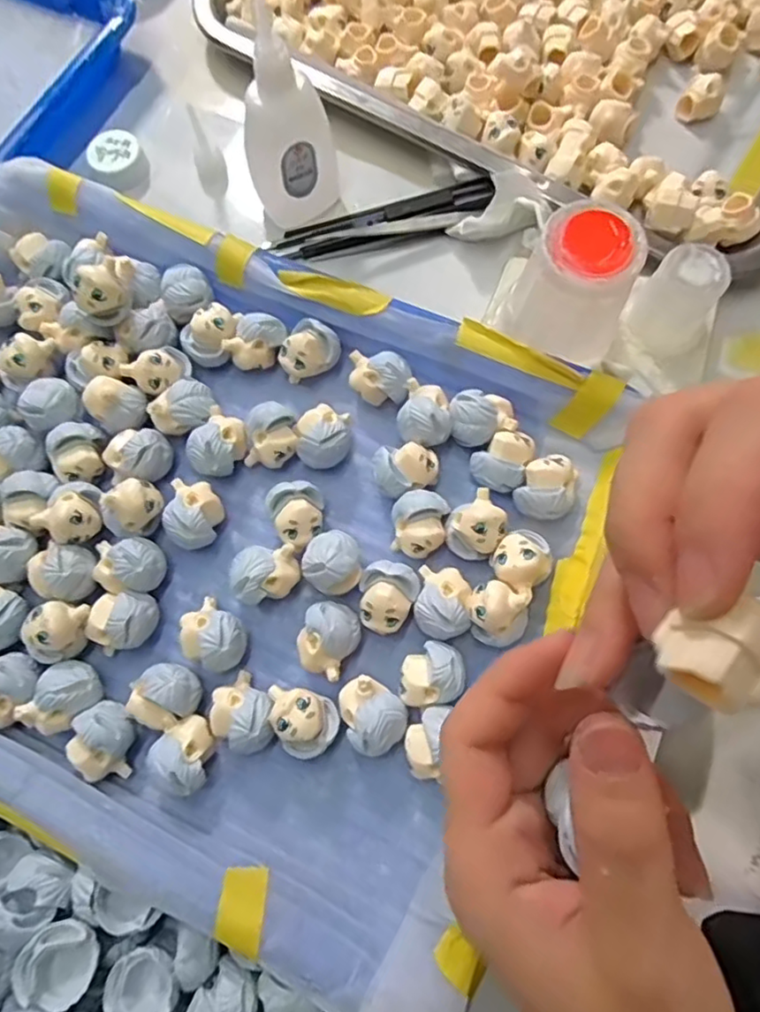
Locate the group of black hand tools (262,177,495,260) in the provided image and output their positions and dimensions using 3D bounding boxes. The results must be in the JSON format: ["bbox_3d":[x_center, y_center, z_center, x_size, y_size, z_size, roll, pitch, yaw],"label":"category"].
[{"bbox_3d":[0.001,-0.146,0.308,0.115,0.011,0.021,-12,75,-2],"label":"group of black hand tools"}]

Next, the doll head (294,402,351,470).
[{"bbox_3d":[-0.025,-0.031,0.266,0.024,0.023,0.027,-9,75,-1],"label":"doll head"}]

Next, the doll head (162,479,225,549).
[{"bbox_3d":[-0.078,0.005,0.255,0.021,0.023,0.030,2,75,2],"label":"doll head"}]

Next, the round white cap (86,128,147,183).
[{"bbox_3d":[-0.140,-0.186,0.323,0.027,0.012,0.031,-28,76,-6],"label":"round white cap"}]

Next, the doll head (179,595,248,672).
[{"bbox_3d":[-0.067,0.052,0.242,0.029,0.022,0.022,31,78,10],"label":"doll head"}]

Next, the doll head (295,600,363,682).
[{"bbox_3d":[-0.020,0.054,0.242,0.022,0.024,0.027,21,76,7],"label":"doll head"}]

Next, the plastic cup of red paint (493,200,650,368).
[{"bbox_3d":[0.079,-0.090,0.250,0.046,0.055,0.040,21,76,7],"label":"plastic cup of red paint"}]

